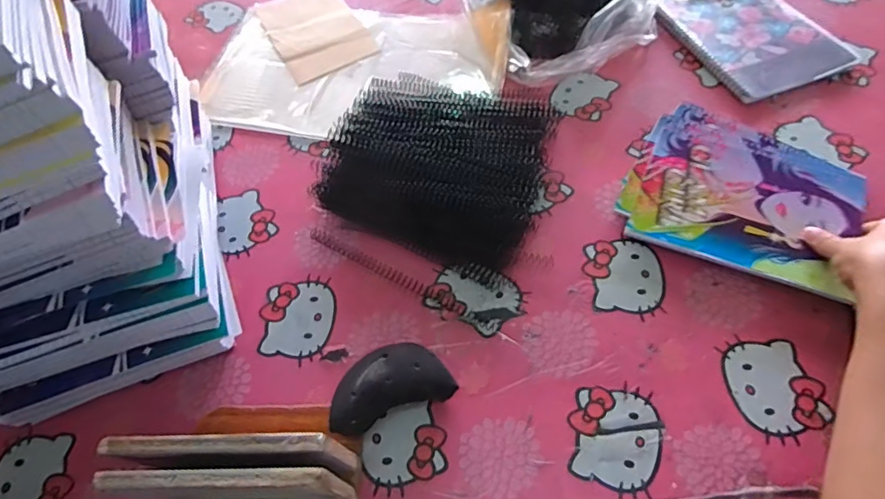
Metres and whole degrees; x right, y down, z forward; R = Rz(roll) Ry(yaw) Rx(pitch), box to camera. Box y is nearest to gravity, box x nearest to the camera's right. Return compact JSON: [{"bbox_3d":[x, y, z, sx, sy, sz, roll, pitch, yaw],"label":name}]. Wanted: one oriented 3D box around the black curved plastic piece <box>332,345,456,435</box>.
[{"bbox_3d":[-0.048,0.116,0.442,0.103,0.031,0.063,-21,60,-9],"label":"black curved plastic piece"}]

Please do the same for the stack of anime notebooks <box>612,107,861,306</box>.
[{"bbox_3d":[0.302,-0.060,0.511,0.203,0.016,0.195,26,64,18],"label":"stack of anime notebooks"}]

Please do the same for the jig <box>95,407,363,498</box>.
[{"bbox_3d":[-0.156,0.172,0.367,0.170,0.116,0.136,0,59,4],"label":"jig"}]

